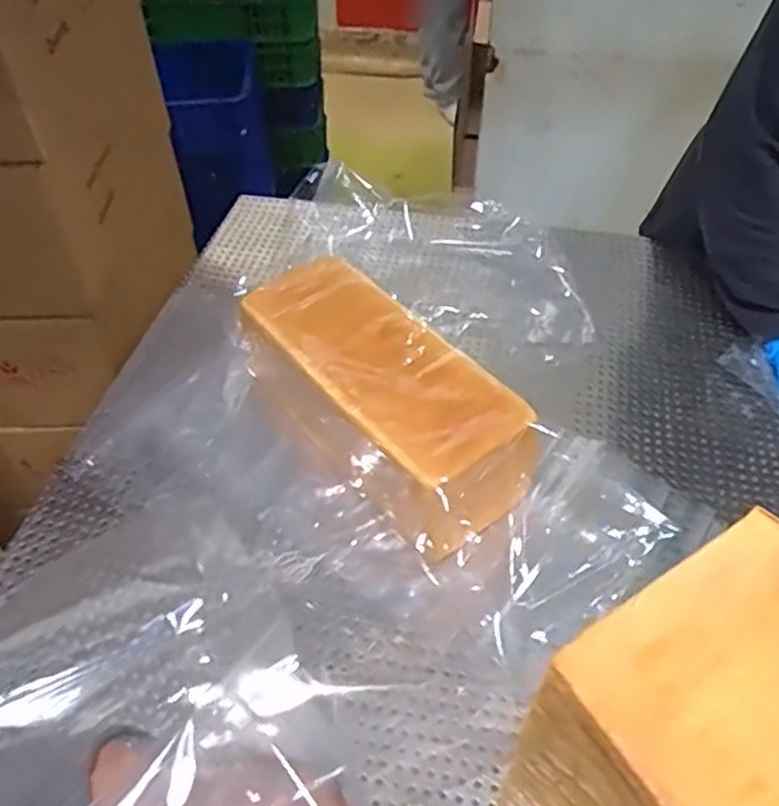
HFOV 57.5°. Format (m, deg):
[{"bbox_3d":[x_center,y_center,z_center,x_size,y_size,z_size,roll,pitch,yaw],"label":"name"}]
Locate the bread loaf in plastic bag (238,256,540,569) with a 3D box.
[{"bbox_3d":[-0.008,-0.004,0.777,0.143,0.136,0.369,-30,54,-24],"label":"bread loaf in plastic bag"}]

